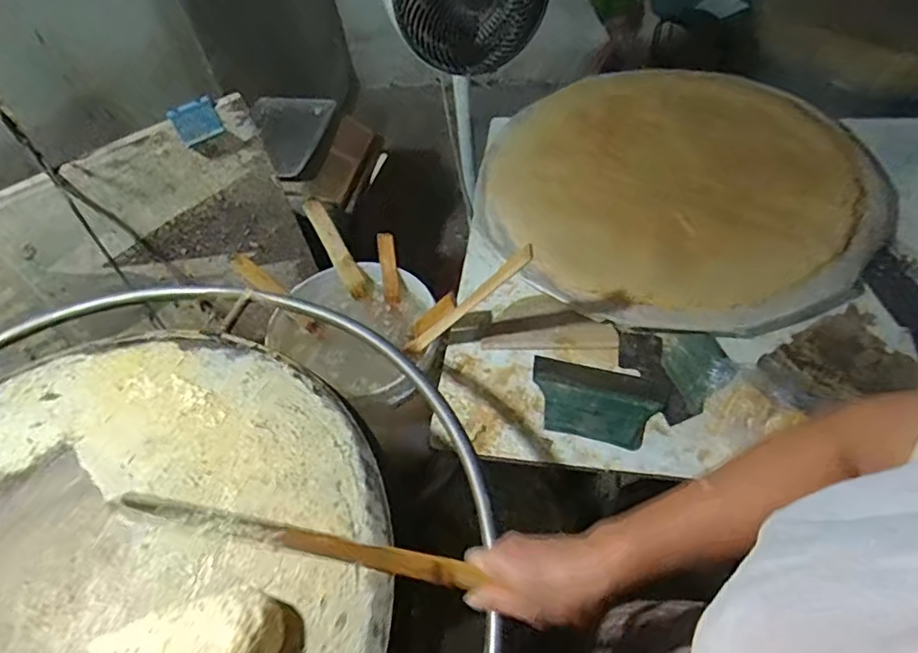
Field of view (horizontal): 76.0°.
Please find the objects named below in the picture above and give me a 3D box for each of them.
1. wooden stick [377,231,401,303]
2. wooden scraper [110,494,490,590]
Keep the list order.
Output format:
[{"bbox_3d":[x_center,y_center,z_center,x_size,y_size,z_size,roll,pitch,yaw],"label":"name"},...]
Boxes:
[{"bbox_3d":[-0.124,-0.102,1.037,0.030,0.127,0.016,-4,20,3],"label":"wooden stick"},{"bbox_3d":[-0.170,0.199,0.560,0.370,0.029,0.018,6,53,14],"label":"wooden scraper"}]

